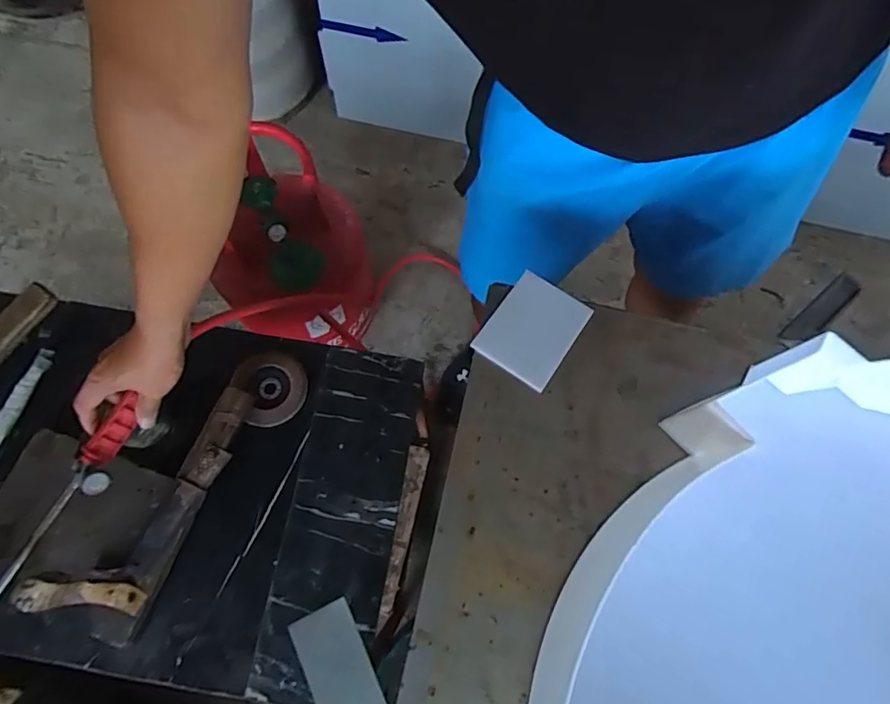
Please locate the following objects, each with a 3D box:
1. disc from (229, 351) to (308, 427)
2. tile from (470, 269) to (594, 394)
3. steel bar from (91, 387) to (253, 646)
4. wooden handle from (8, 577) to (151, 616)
[{"bbox_3d":[-0.221,0.044,0.674,0.087,0.021,0.092,-27,73,-10],"label":"disc"},{"bbox_3d":[0.087,-0.023,0.523,0.080,0.006,0.101,34,73,11],"label":"tile"},{"bbox_3d":[-0.307,0.182,0.610,0.046,0.044,0.300,24,72,8],"label":"steel bar"},{"bbox_3d":[-0.356,0.247,0.529,0.046,0.151,0.028,24,72,8],"label":"wooden handle"}]

